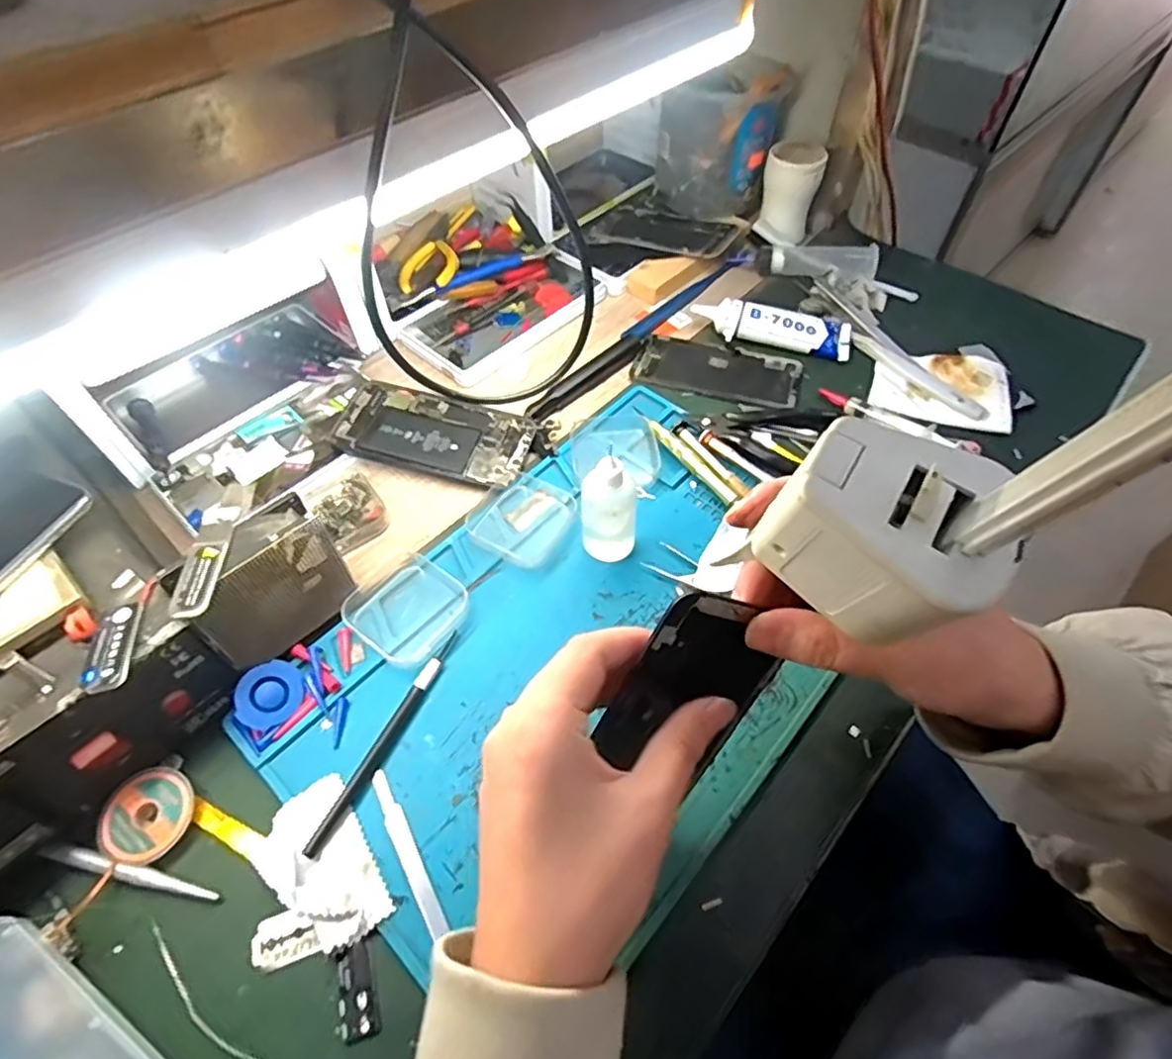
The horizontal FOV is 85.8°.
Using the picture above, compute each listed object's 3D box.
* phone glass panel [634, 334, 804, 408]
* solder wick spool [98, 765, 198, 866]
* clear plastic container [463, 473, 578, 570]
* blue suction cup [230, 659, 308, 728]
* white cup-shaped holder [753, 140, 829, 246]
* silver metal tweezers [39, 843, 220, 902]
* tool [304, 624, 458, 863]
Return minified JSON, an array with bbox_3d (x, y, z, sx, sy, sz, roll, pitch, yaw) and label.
[{"bbox_3d":[0.111,-0.137,0.538,0.137,0.007,0.066,14,56,12],"label":"phone glass panel"},{"bbox_3d":[-0.229,0.149,0.330,0.042,0.011,0.044,-1,54,1],"label":"solder wick spool"},{"bbox_3d":[-0.046,-0.009,0.434,0.069,0.013,0.065,23,58,17],"label":"clear plastic container"},{"bbox_3d":[-0.181,0.094,0.361,0.034,0.007,0.038,45,54,-5],"label":"blue suction cup"},{"bbox_3d":[0.199,-0.327,0.619,0.053,0.074,0.060,16,56,12],"label":"white cup-shaped holder"},{"bbox_3d":[-0.231,0.172,0.317,0.097,0.008,0.008,11,55,10],"label":"silver metal tweezers"},{"bbox_3d":[-0.111,0.114,0.353,0.010,0.007,0.133,21,58,16],"label":"tool"}]

